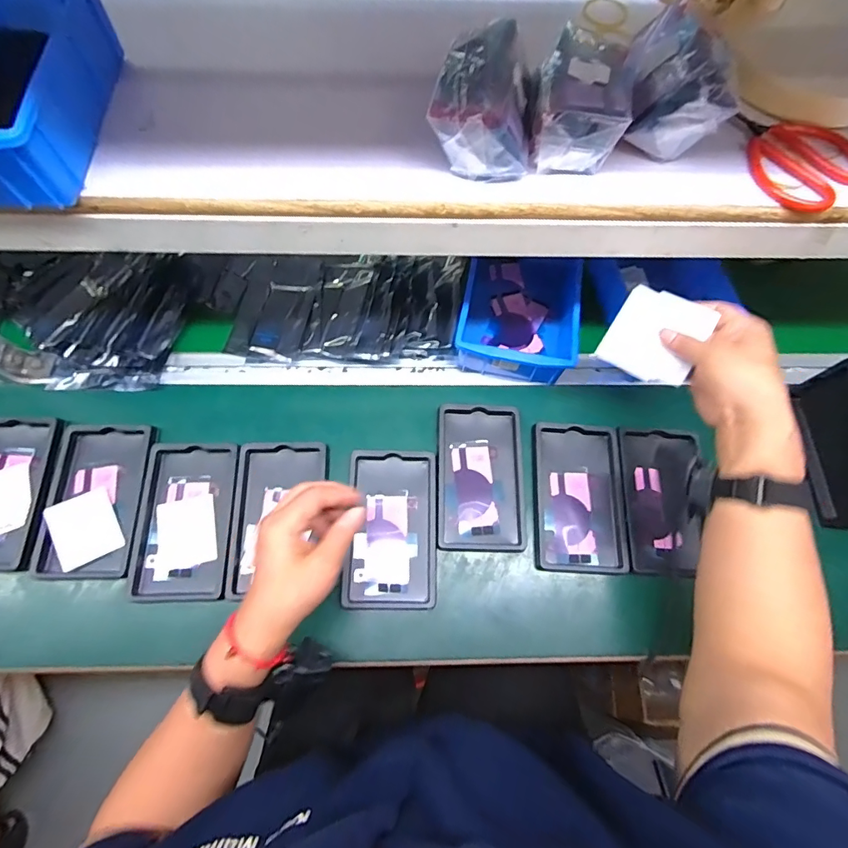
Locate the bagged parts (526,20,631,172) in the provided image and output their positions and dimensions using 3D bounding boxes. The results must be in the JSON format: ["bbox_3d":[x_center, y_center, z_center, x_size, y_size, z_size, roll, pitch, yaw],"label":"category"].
[{"bbox_3d":[0.119,-0.252,0.364,0.073,0.055,0.101,12,68,3],"label":"bagged parts"}]

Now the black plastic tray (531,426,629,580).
[{"bbox_3d":[0.169,0.078,0.510,0.097,0.018,0.157,4,68,0],"label":"black plastic tray"}]

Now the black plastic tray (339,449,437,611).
[{"bbox_3d":[-0.033,0.109,0.490,0.092,0.019,0.158,2,68,-1],"label":"black plastic tray"}]

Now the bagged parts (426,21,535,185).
[{"bbox_3d":[0.043,-0.248,0.359,0.073,0.059,0.102,1,68,-1],"label":"bagged parts"}]

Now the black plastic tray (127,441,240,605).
[{"bbox_3d":[-0.246,0.099,0.488,0.095,0.017,0.158,-1,68,-2],"label":"black plastic tray"}]

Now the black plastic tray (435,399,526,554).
[{"bbox_3d":[0.062,0.057,0.512,0.093,0.020,0.157,1,68,-1],"label":"black plastic tray"}]

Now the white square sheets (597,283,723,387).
[{"bbox_3d":[0.215,-0.082,0.434,0.080,0.007,0.076,23,106,4],"label":"white square sheets"}]

